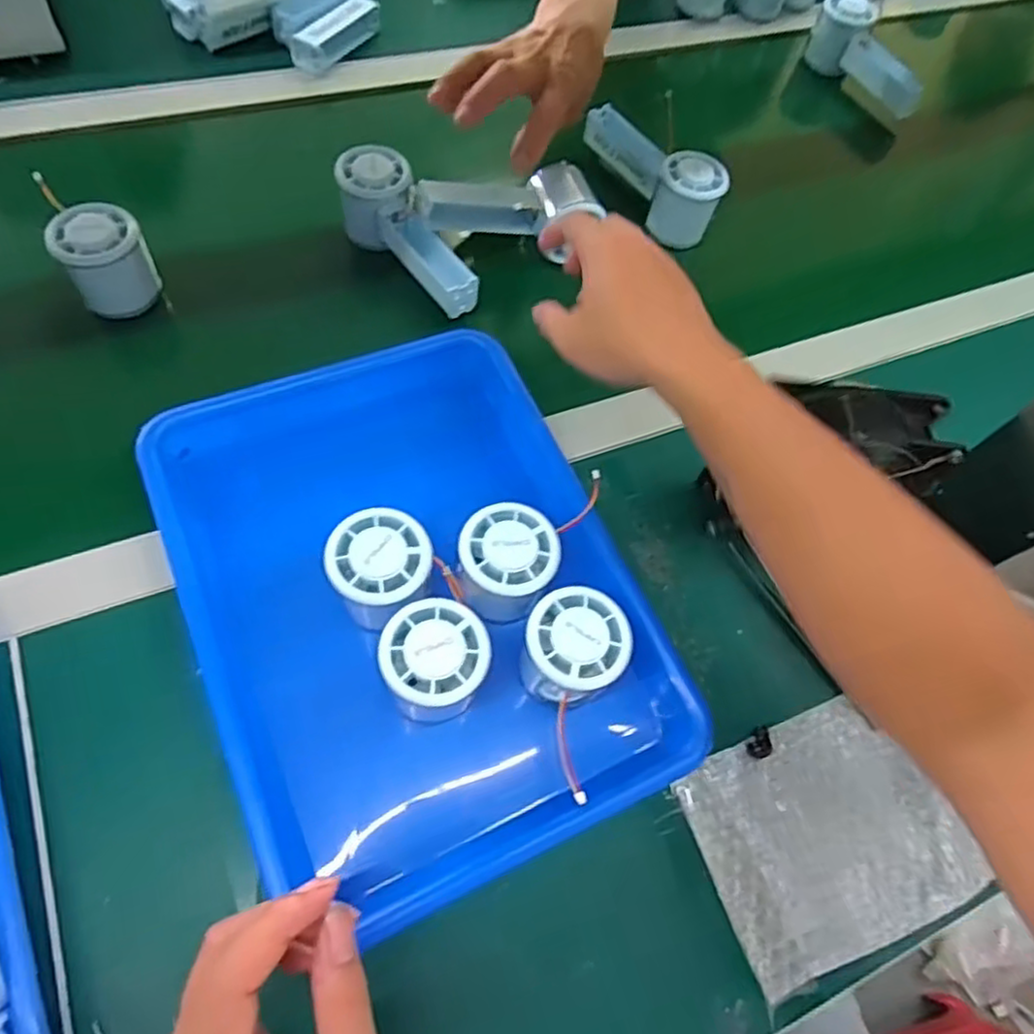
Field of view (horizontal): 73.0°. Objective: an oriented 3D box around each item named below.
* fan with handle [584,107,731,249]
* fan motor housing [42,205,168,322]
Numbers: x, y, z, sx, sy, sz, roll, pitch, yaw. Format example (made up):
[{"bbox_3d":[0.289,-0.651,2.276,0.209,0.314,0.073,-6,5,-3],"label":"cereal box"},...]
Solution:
[{"bbox_3d":[0.121,-0.319,0.628,0.051,0.058,0.164,-28,71,-18],"label":"fan with handle"},{"bbox_3d":[-0.295,-0.185,0.506,0.056,0.056,0.057,2,62,-3],"label":"fan motor housing"}]

